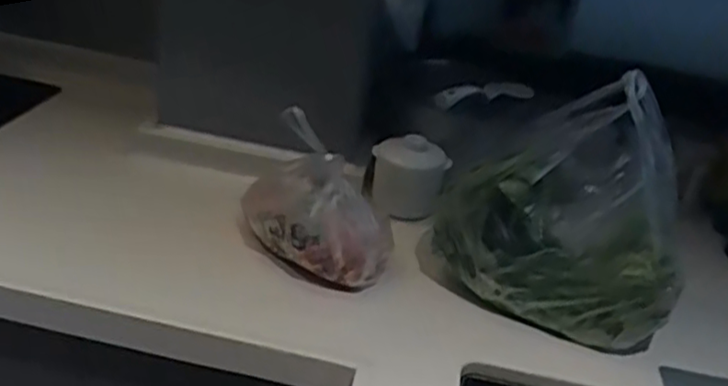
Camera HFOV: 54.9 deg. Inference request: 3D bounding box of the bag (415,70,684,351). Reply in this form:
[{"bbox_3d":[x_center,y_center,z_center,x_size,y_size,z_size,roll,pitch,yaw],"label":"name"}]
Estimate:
[{"bbox_3d":[0.240,0.017,0.836,0.293,0.257,0.150,24,32,27],"label":"bag"}]

